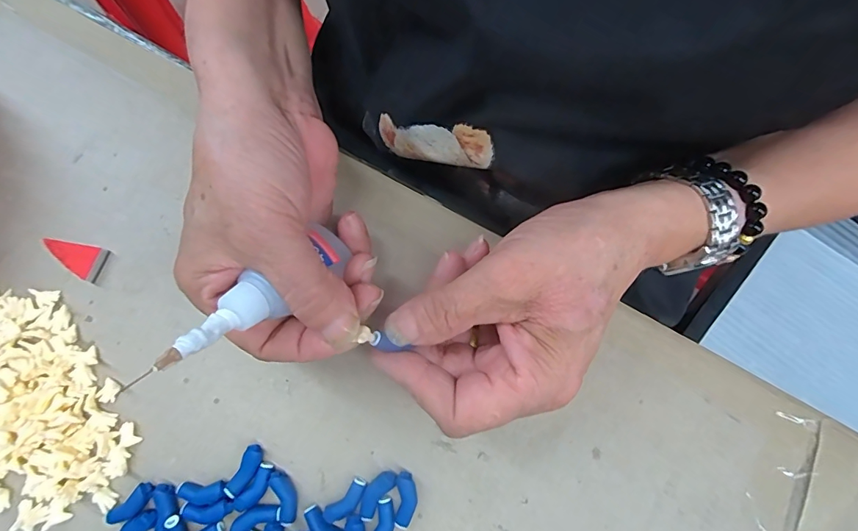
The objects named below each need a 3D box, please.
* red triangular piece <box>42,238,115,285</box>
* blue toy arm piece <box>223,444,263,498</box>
[{"bbox_3d":[-0.193,-0.004,0.236,0.035,0.005,0.018,19,78,5],"label":"red triangular piece"},{"bbox_3d":[-0.090,0.101,0.212,0.010,0.006,0.024,23,78,6],"label":"blue toy arm piece"}]

